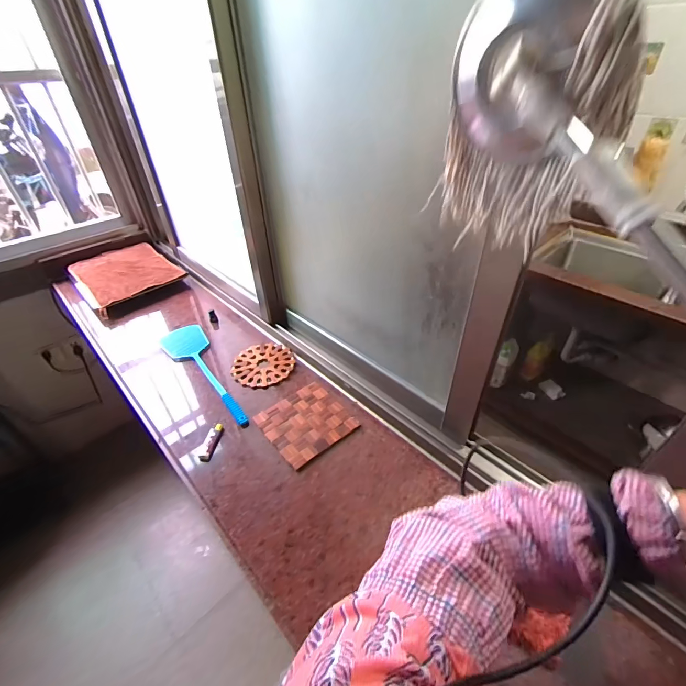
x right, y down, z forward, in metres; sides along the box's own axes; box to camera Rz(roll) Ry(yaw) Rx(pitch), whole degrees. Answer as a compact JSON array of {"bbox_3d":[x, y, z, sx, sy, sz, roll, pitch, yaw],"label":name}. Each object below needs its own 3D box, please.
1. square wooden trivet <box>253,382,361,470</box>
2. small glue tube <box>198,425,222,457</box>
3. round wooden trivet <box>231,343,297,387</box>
[{"bbox_3d":[-0.082,0.171,0.806,0.172,0.008,0.178,-27,45,-29],"label":"square wooden trivet"},{"bbox_3d":[-0.285,0.210,0.778,0.024,0.015,0.089,2,38,4],"label":"small glue tube"},{"bbox_3d":[-0.212,0.057,0.961,0.160,0.017,0.155,-1,38,0],"label":"round wooden trivet"}]

